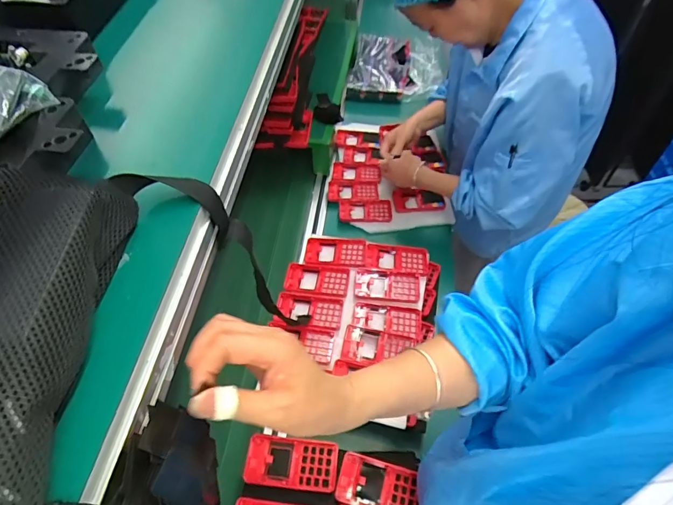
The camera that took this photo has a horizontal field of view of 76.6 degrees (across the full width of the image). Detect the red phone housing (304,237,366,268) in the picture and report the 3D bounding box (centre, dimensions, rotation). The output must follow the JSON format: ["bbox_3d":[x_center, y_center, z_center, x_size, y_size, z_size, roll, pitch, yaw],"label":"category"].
[{"bbox_3d":[-0.002,-0.001,0.856,0.121,0.011,0.066,4,56,6],"label":"red phone housing"}]

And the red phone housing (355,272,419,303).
[{"bbox_3d":[0.097,0.066,0.808,0.120,0.012,0.060,0,55,2],"label":"red phone housing"}]

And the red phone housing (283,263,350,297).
[{"bbox_3d":[-0.038,0.051,0.819,0.122,0.010,0.064,6,56,7],"label":"red phone housing"}]

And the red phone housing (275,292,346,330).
[{"bbox_3d":[-0.050,0.106,0.783,0.121,0.008,0.066,6,56,7],"label":"red phone housing"}]

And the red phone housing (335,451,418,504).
[{"bbox_3d":[0.056,0.312,0.571,0.105,0.012,0.062,11,57,10],"label":"red phone housing"}]

